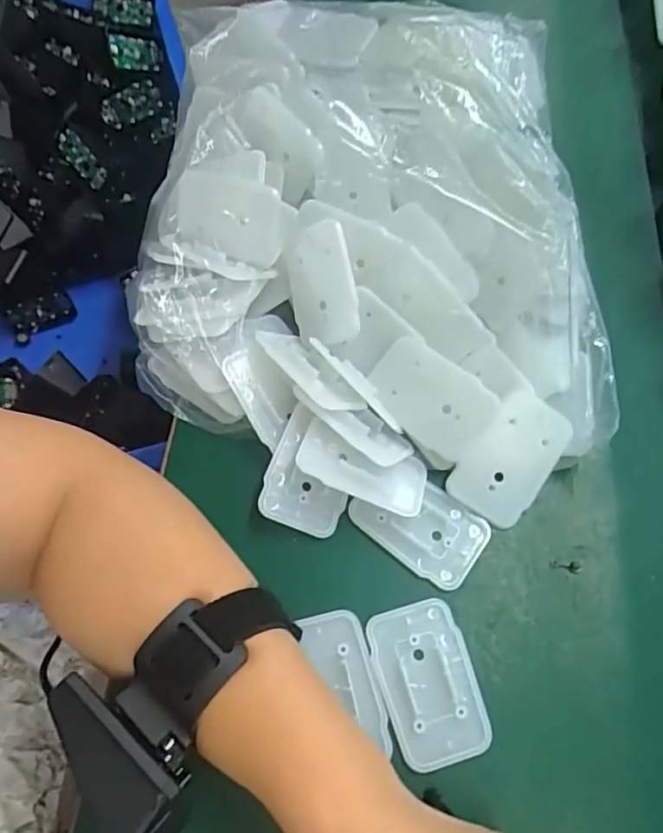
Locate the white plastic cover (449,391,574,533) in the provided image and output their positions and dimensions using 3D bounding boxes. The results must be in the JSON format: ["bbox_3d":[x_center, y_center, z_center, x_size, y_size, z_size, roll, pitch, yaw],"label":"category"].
[{"bbox_3d":[0.096,0.023,0.306,0.043,0.004,0.067,36,96,1],"label":"white plastic cover"}]

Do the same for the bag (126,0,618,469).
[{"bbox_3d":[0.016,-0.121,0.348,0.261,0.075,0.317,1,66,0],"label":"bag"}]

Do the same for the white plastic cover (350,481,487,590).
[{"bbox_3d":[0.046,0.057,0.306,0.068,0.005,0.043,32,70,14],"label":"white plastic cover"}]

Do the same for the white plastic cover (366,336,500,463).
[{"bbox_3d":[0.054,-0.010,0.313,0.066,0.004,0.043,39,95,11],"label":"white plastic cover"}]

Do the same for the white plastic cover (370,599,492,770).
[{"bbox_3d":[0.046,0.126,0.275,0.044,0.004,0.069,-16,67,-7],"label":"white plastic cover"}]

